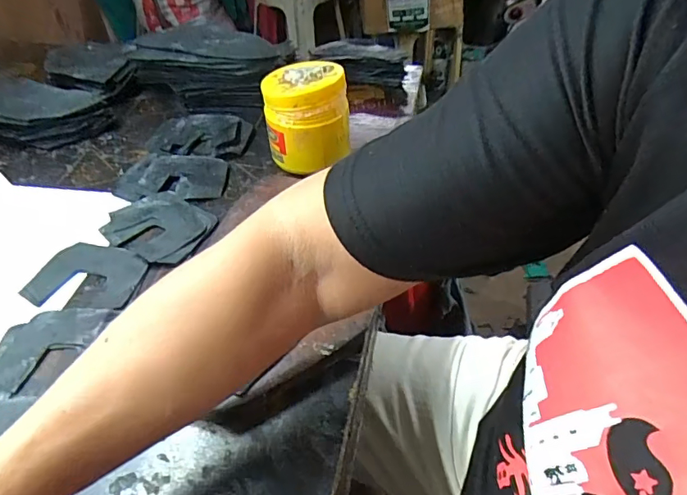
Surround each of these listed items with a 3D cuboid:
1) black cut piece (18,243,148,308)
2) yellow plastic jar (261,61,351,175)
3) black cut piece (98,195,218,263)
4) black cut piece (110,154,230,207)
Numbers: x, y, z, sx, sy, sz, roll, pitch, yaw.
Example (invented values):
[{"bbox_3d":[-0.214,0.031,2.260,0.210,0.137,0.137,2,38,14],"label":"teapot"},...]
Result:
[{"bbox_3d":[-0.246,0.025,0.470,0.106,0.007,0.077,5,45,8],"label":"black cut piece"},{"bbox_3d":[-0.041,-0.145,0.557,0.092,0.107,0.077,-8,45,-5],"label":"yellow plastic jar"},{"bbox_3d":[-0.192,-0.024,0.511,0.108,0.007,0.082,23,50,23],"label":"black cut piece"},{"bbox_3d":[-0.202,-0.079,0.567,0.126,0.010,0.095,3,45,6],"label":"black cut piece"}]

